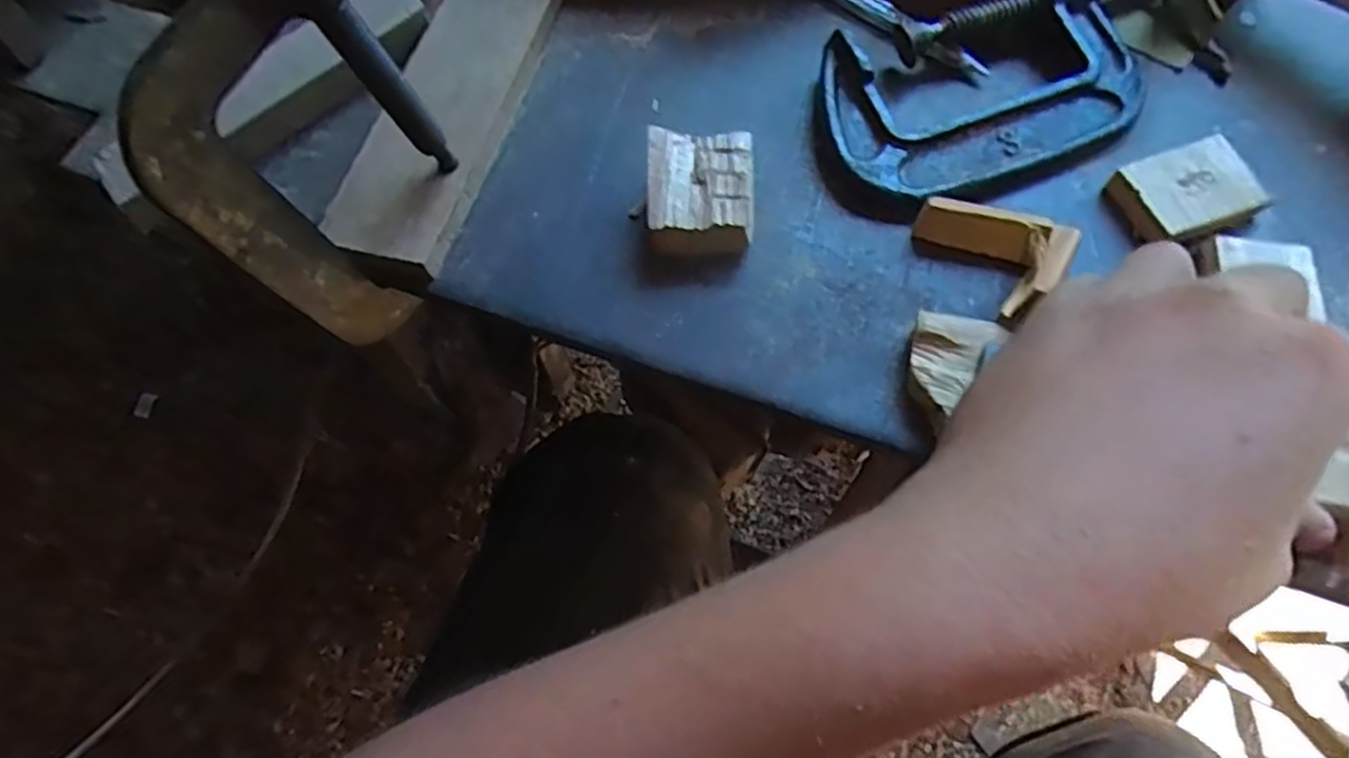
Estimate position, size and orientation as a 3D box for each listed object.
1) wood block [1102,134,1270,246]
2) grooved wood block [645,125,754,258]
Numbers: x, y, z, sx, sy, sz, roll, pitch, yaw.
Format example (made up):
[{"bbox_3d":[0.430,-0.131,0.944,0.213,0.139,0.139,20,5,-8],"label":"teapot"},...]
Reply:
[{"bbox_3d":[0.192,-0.069,0.285,0.045,0.012,0.035,-19,68,-6],"label":"wood block"},{"bbox_3d":[0.010,-0.069,0.283,0.038,0.026,0.040,0,67,2],"label":"grooved wood block"}]

